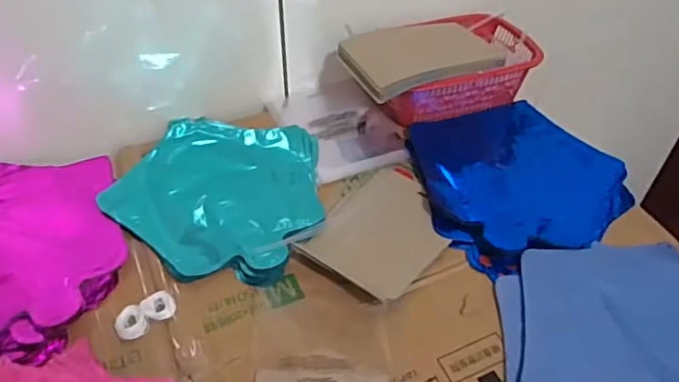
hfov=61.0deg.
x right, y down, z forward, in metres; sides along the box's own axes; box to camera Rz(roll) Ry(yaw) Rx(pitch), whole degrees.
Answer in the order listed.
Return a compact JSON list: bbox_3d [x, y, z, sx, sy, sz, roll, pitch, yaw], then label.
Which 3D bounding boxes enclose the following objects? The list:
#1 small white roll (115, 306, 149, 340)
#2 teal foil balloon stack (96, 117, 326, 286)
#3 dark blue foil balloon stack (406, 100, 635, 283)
[{"bbox_3d":[-0.190,0.120,0.524,0.027,0.010,0.029,1,46,-1],"label":"small white roll"},{"bbox_3d":[-0.122,-0.004,0.631,0.216,0.013,0.225,21,49,18],"label":"teal foil balloon stack"},{"bbox_3d":[0.205,-0.022,0.666,0.233,0.016,0.229,-13,48,-14],"label":"dark blue foil balloon stack"}]

